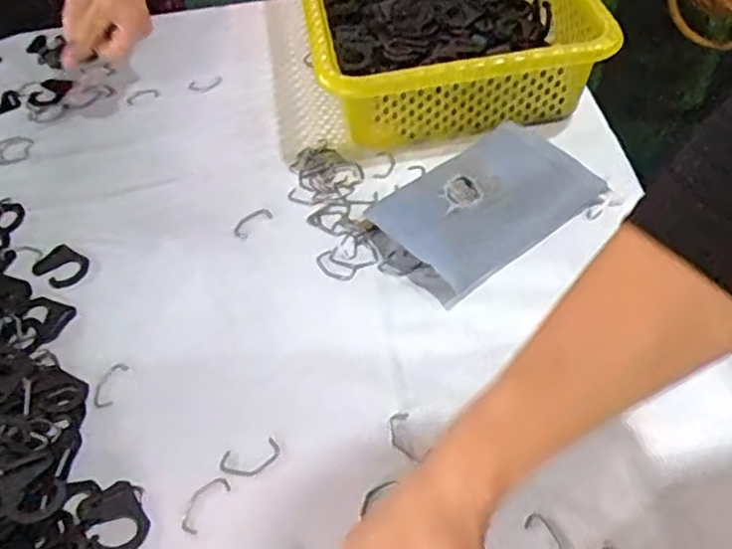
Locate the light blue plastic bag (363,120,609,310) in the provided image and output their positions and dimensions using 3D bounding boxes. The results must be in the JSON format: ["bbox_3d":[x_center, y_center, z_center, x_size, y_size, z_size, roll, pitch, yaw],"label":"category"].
[{"bbox_3d":[0.091,-0.058,0.552,0.180,0.036,0.109,-34,56,-21],"label":"light blue plastic bag"}]

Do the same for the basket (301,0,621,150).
[{"bbox_3d":[0.065,-0.269,0.692,0.248,0.090,0.335,-9,51,-3],"label":"basket"}]

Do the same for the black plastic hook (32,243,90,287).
[{"bbox_3d":[-0.248,-0.008,0.565,0.042,0.004,0.035,24,56,22],"label":"black plastic hook"}]

